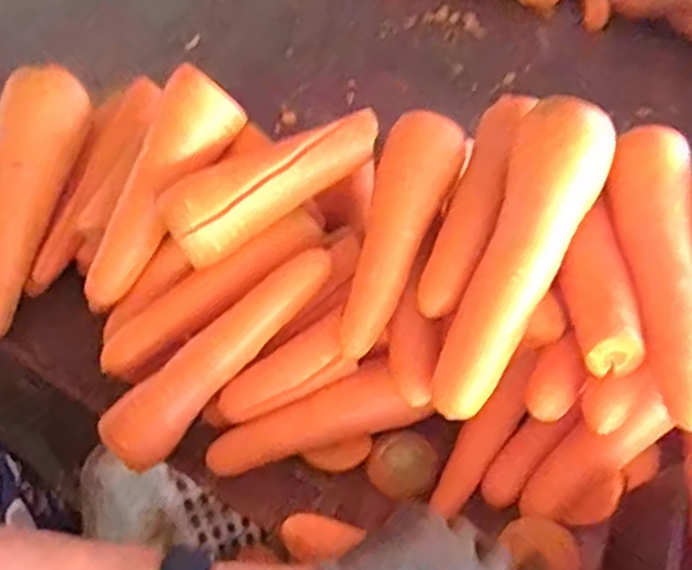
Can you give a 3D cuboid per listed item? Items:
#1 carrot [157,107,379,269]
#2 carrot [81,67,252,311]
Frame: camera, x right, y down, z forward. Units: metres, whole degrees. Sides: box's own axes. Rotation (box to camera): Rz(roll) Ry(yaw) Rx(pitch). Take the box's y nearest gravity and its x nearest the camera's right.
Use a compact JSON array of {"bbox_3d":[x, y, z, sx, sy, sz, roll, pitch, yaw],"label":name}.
[{"bbox_3d":[-0.051,-0.080,0.548,0.178,0.056,0.042,-30,52,-9],"label":"carrot"},{"bbox_3d":[-0.149,-0.067,0.572,0.050,0.057,0.204,33,96,28],"label":"carrot"}]

